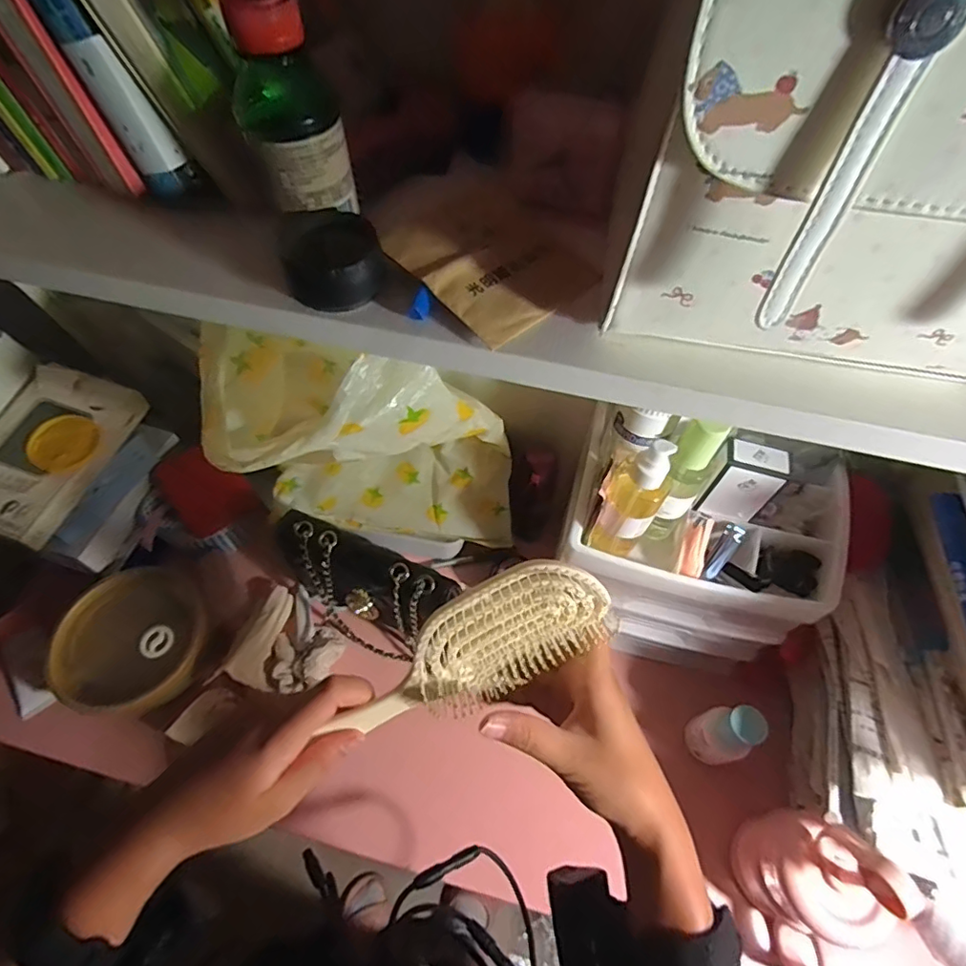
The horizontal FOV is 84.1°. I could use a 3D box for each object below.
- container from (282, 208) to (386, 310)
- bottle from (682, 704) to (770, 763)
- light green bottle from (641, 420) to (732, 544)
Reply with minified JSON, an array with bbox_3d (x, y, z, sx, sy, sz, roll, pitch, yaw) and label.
[{"bbox_3d":[-0.070,-0.104,0.251,0.043,0.025,0.047,1,58,-1],"label":"container"},{"bbox_3d":[0.251,0.270,0.569,0.045,0.127,0.051,-9,59,-7],"label":"bottle"},{"bbox_3d":[0.167,0.004,0.457,0.035,0.148,0.031,20,60,10],"label":"light green bottle"}]

